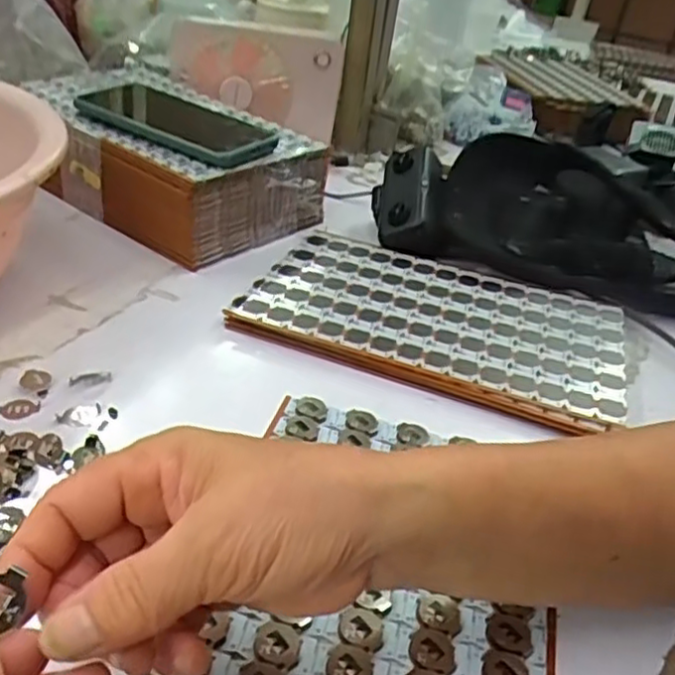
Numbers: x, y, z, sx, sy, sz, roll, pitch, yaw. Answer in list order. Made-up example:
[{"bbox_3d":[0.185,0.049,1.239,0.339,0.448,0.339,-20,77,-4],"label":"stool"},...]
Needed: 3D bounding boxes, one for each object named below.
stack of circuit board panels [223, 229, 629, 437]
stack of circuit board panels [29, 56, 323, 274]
[{"bbox_3d":[0.071,-0.017,0.492,0.256,0.009,0.159,15,35,12],"label":"stack of circuit board panels"},{"bbox_3d":[-0.151,-0.163,0.604,0.263,0.074,0.156,28,39,28],"label":"stack of circuit board panels"}]

